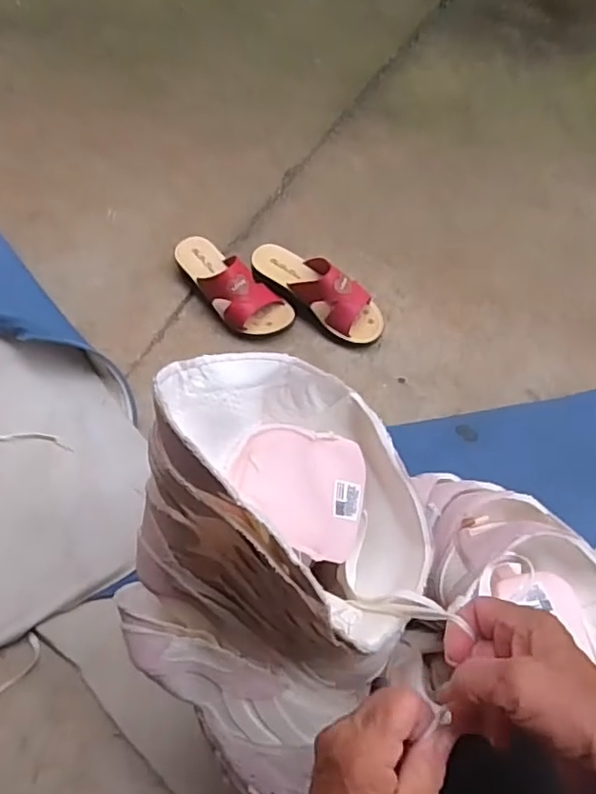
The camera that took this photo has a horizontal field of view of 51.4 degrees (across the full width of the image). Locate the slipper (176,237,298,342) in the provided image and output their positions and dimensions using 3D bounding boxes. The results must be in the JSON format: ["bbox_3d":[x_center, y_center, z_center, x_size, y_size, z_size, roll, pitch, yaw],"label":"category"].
[{"bbox_3d":[-0.108,-0.170,0.928,0.216,0.071,0.083,40,68,18],"label":"slipper"}]

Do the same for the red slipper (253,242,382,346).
[{"bbox_3d":[0.028,-0.161,0.915,0.216,0.080,0.080,32,66,15],"label":"red slipper"}]

